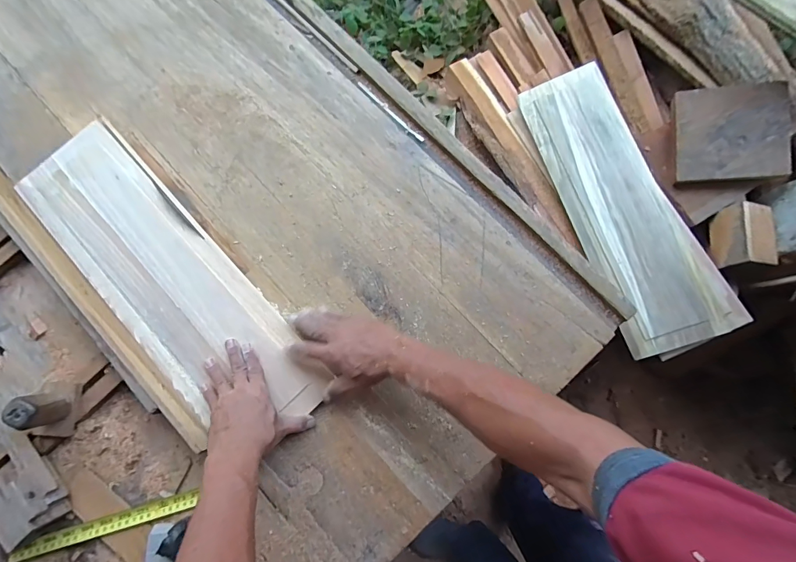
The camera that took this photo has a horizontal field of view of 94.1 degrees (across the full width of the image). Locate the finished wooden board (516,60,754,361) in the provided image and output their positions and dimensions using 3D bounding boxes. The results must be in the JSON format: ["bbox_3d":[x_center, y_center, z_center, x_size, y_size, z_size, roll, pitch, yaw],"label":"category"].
[{"bbox_3d":[0.439,-0.159,0.736,0.189,0.020,0.583,-22,78,8],"label":"finished wooden board"}]

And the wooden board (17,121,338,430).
[{"bbox_3d":[-0.356,-0.002,0.569,0.579,0.016,0.188,42,83,8],"label":"wooden board"}]

